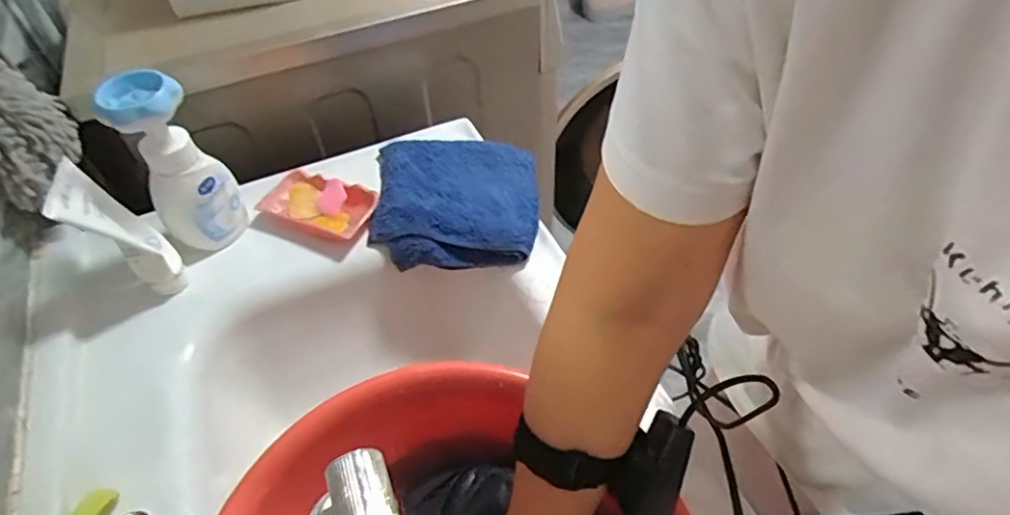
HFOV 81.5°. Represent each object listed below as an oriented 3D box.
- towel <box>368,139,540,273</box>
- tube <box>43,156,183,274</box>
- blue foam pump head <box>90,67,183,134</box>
[{"bbox_3d":[-0.058,-0.071,0.676,0.185,0.034,0.180,-1,49,2],"label":"towel"},{"bbox_3d":[-0.359,-0.033,0.548,0.026,0.131,0.050,-38,54,0],"label":"tube"},{"bbox_3d":[-0.329,-0.143,0.524,0.069,0.035,0.058,-31,54,-22],"label":"blue foam pump head"}]

